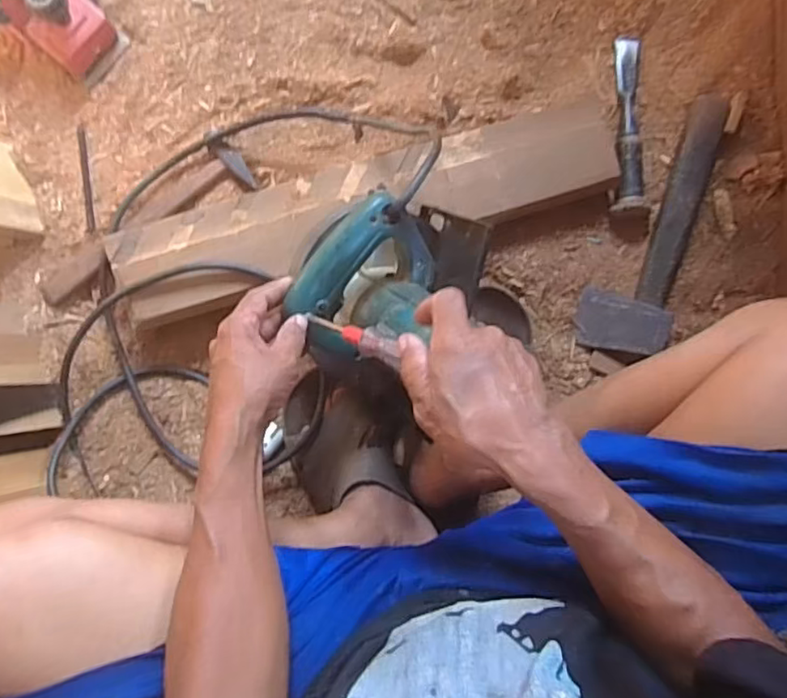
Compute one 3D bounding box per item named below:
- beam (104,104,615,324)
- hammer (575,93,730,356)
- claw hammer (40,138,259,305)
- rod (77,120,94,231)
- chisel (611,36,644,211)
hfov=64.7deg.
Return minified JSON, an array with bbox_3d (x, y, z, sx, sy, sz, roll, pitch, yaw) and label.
[{"bbox_3d":[-0.020,-0.166,0.741,0.607,0.059,0.116,-18,87,-4],"label":"beam"},{"bbox_3d":[0.322,-0.154,0.768,0.109,0.055,0.329,16,85,-2],"label":"hammer"},{"bbox_3d":[-0.304,-0.159,0.746,0.282,0.024,0.077,-32,88,-5],"label":"claw hammer"},{"bbox_3d":[-0.377,-0.210,0.761,0.010,0.011,0.138,-9,87,-4],"label":"rod"},{"bbox_3d":[0.301,-0.290,0.786,0.036,0.028,0.232,4,86,-3],"label":"chisel"}]

